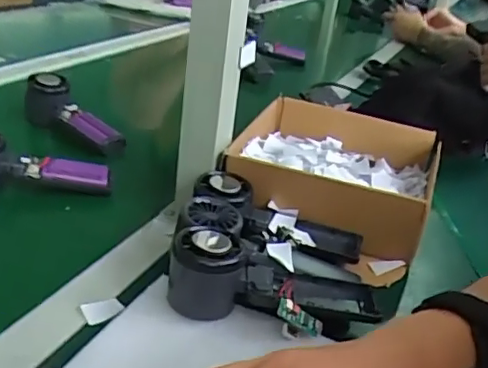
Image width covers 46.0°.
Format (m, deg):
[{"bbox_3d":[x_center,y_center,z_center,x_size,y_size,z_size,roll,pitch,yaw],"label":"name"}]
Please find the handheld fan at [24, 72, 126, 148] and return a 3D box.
[{"bbox_3d":[-0.208,-0.091,0.728,0.153,0.059,0.051,22,29,24],"label":"handheld fan"}]

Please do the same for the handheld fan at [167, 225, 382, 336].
[{"bbox_3d":[0.023,0.076,0.445,0.164,0.058,0.065,10,27,3],"label":"handheld fan"}]

